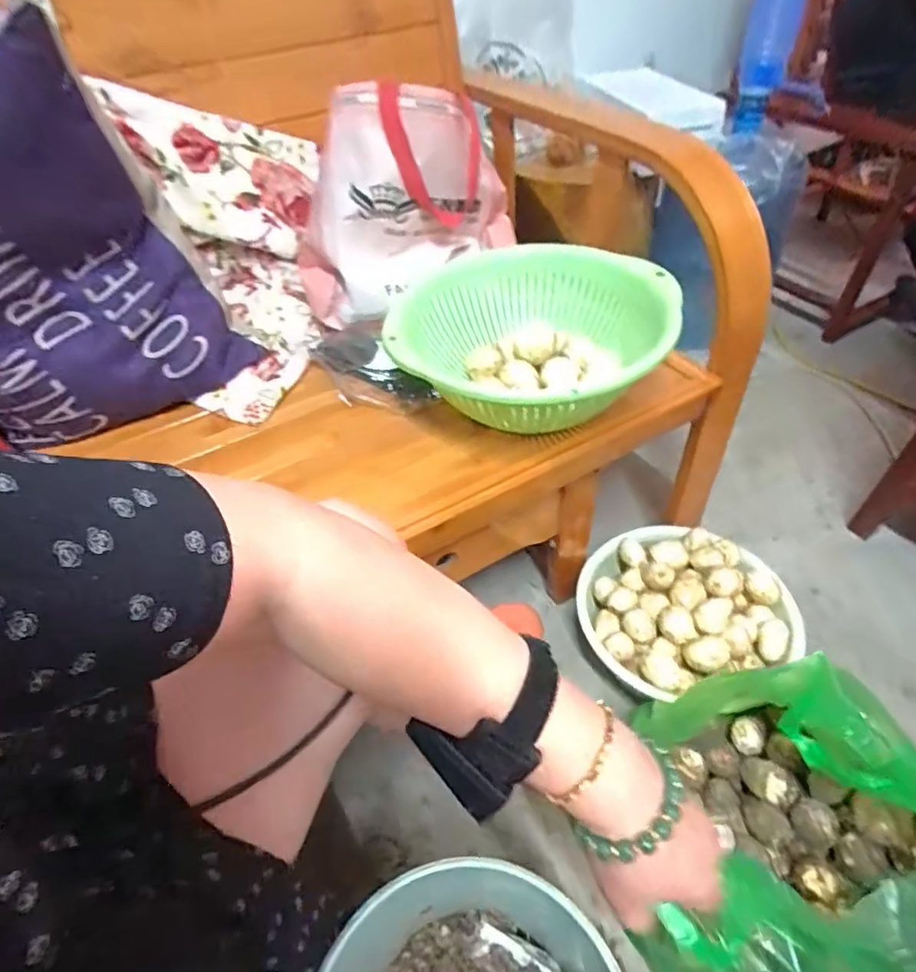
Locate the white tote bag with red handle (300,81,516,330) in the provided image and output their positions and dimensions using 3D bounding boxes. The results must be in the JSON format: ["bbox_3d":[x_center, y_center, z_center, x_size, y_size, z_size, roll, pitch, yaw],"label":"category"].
[{"bbox_3d":[-0.068,-0.362,0.721,0.292,0.250,0.150,-11,48,-4],"label":"white tote bag with red handle"}]

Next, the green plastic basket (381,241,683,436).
[{"bbox_3d":[0.074,-0.149,0.623,0.285,0.112,0.273,-3,48,3],"label":"green plastic basket"}]

